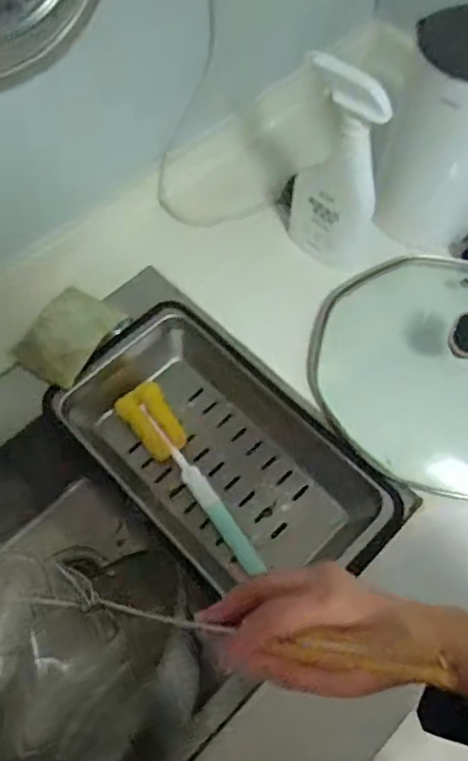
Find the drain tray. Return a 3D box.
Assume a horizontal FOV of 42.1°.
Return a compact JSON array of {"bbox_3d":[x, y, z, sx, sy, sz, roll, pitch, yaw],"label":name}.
[{"bbox_3d":[-0.016,0.088,0.709,0.212,0.075,0.366,-41,69,-19],"label":"drain tray"}]

